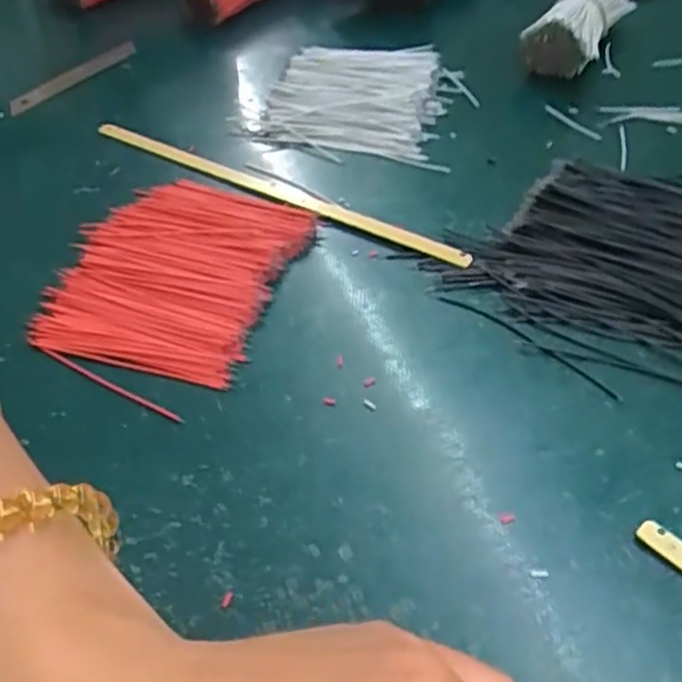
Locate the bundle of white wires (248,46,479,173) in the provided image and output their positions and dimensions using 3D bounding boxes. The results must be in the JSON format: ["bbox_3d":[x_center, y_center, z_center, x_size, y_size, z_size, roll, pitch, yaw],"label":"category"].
[{"bbox_3d":[0.013,-0.126,0.365,0.100,0.022,0.079,16,51,19],"label":"bundle of white wires"}]

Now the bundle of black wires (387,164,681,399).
[{"bbox_3d":[0.098,-0.031,0.275,0.120,0.019,0.092,20,53,22],"label":"bundle of black wires"}]

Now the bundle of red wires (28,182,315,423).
[{"bbox_3d":[-0.072,-0.028,0.299,0.093,0.010,0.115,14,51,17],"label":"bundle of red wires"}]

